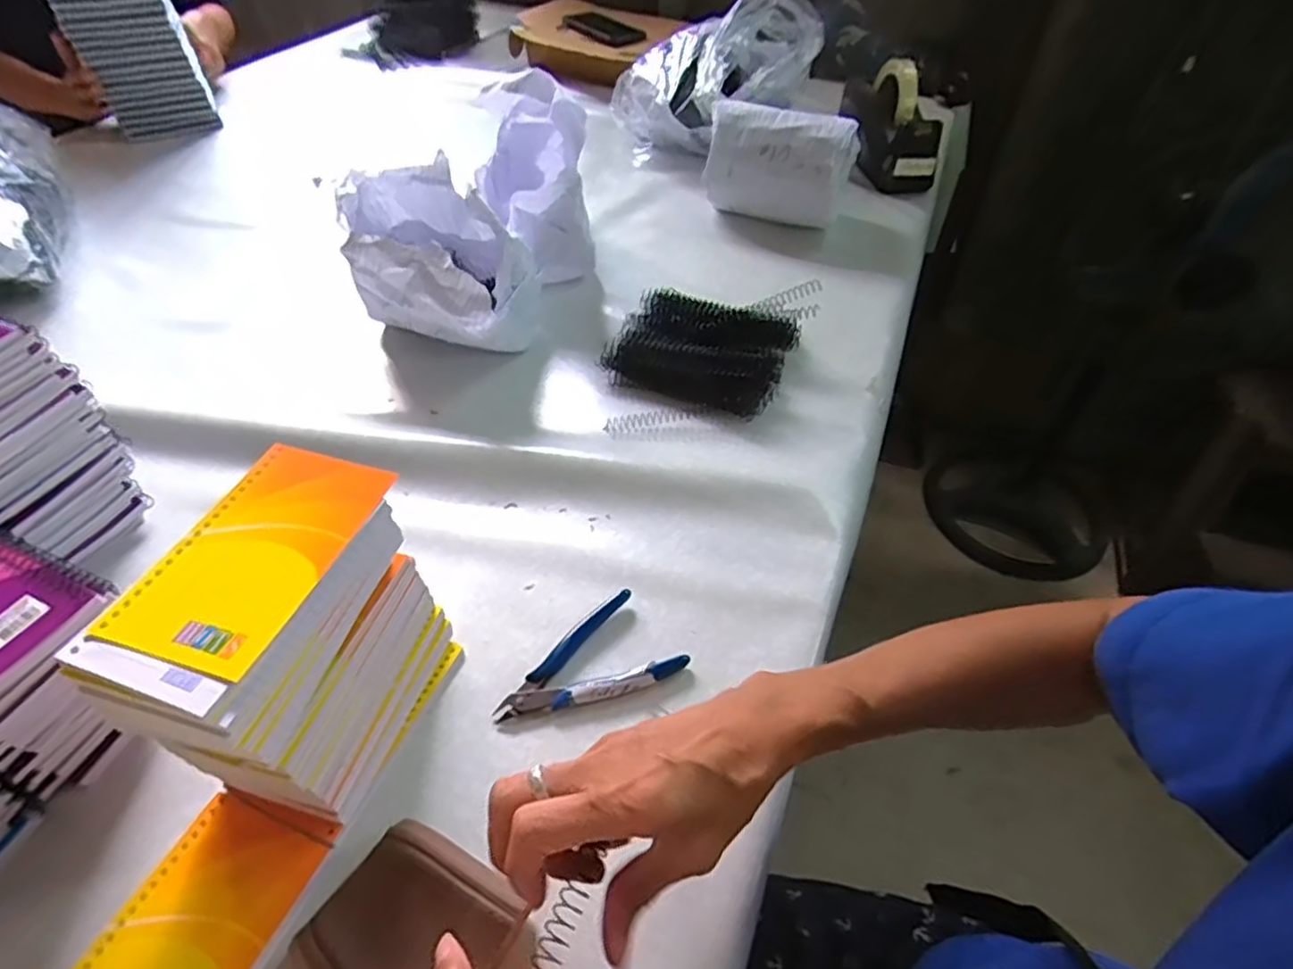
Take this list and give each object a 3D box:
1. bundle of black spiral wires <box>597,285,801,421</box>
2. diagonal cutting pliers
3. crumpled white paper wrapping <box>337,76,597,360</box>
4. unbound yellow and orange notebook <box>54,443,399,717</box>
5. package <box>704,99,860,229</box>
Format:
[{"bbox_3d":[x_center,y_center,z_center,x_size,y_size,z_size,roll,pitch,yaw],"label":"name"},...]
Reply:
[{"bbox_3d":[0.055,-0.136,0.652,0.163,0.035,0.133,21,50,17],"label":"bundle of black spiral wires"},{"bbox_3d":[-0.042,0.118,0.431,0.116,0.018,0.071,-25,52,-22],"label":"diagonal cutting pliers"},{"bbox_3d":[-0.169,-0.289,0.699,0.197,0.162,0.365,15,48,12],"label":"crumpled white paper wrapping"},{"bbox_3d":[-0.197,0.036,0.328,0.079,0.005,0.145,13,48,11],"label":"unbound yellow and orange notebook"},{"bbox_3d":[0.161,-0.390,0.824,0.176,0.120,0.070,18,49,15],"label":"package"}]

